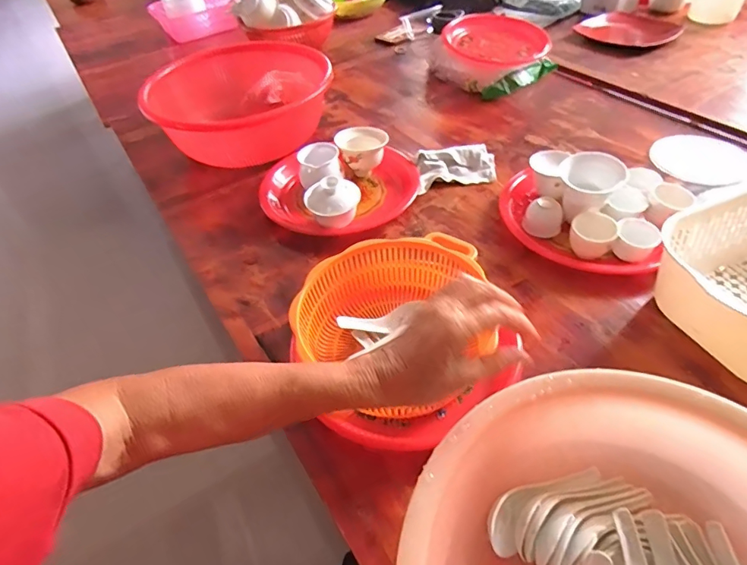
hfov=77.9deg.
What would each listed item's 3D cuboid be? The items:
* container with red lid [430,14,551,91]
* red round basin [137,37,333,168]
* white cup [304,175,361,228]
[{"bbox_3d":[0.260,-0.515,1.042,0.230,0.095,0.216,-21,48,-14],"label":"container with red lid"},{"bbox_3d":[-0.251,-0.347,0.915,0.323,0.128,0.355,-3,46,3],"label":"red round basin"},{"bbox_3d":[-0.061,-0.120,0.696,0.082,0.069,0.063,-9,46,-4],"label":"white cup"}]

